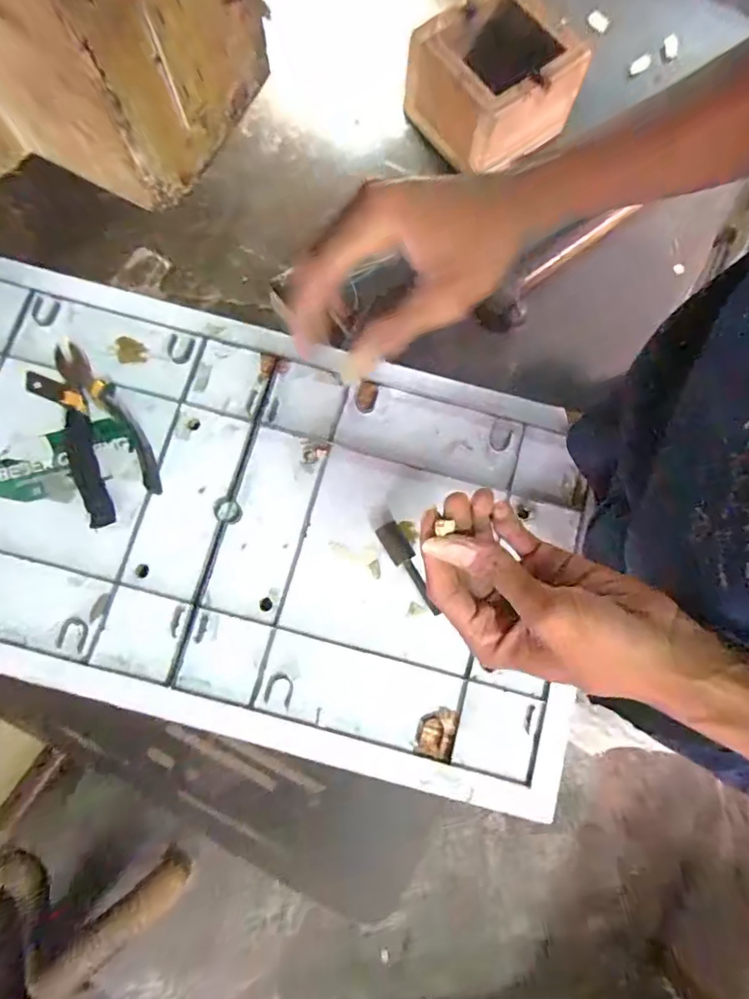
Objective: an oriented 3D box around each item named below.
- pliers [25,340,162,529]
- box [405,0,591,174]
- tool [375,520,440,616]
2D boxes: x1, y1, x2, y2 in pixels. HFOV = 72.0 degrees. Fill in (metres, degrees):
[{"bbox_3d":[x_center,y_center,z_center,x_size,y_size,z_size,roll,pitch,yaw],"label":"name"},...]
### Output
[{"bbox_3d":[-0.236,-0.060,0.431,0.067,0.016,0.153,-30,81,-6],"label":"pliers"},{"bbox_3d":[0.116,-0.399,0.499,0.133,0.082,0.126,-39,82,-8],"label":"box"},{"bbox_3d":[0.028,0.056,0.424,0.019,0.017,0.079,-31,81,-7],"label":"tool"}]

